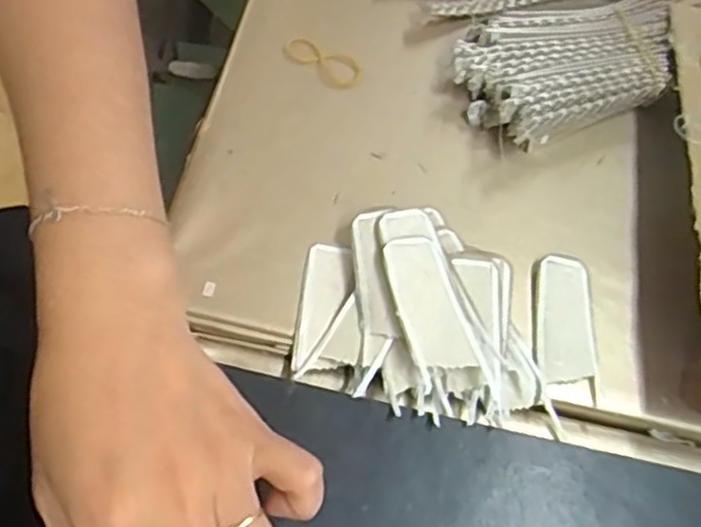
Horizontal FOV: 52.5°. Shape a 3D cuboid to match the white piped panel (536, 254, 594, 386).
[{"bbox_3d":[0.112,0.029,0.373,0.030,0.006,0.068,10,62,-3],"label":"white piped panel"}]

